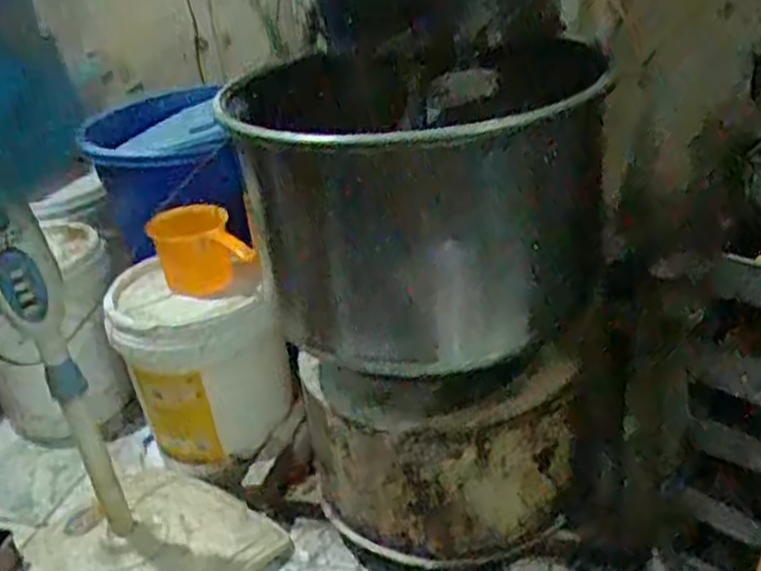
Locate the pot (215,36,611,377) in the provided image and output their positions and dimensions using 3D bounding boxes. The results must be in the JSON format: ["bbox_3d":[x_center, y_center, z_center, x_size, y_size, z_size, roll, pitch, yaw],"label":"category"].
[{"bbox_3d":[0.044,-0.078,1.091,0.412,0.386,0.366,-20,31,-24],"label":"pot"}]

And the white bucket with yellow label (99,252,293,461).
[{"bbox_3d":[-0.346,0.140,1.514,0.275,0.315,0.266,-5,29,3],"label":"white bucket with yellow label"}]

